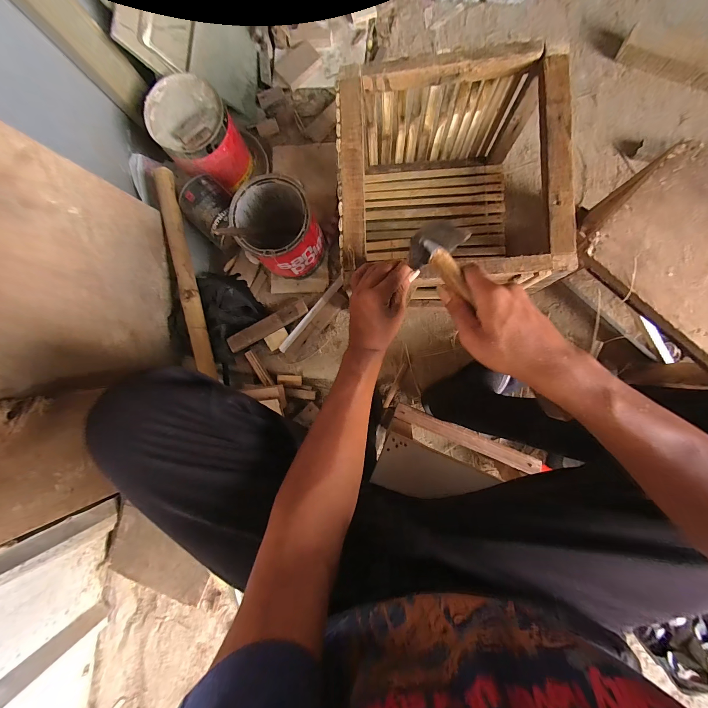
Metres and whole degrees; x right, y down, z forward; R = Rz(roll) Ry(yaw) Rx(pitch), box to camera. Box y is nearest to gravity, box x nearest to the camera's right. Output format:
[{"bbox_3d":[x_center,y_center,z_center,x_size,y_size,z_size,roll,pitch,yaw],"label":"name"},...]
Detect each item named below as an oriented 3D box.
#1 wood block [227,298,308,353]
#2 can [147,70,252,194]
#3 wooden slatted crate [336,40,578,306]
[{"bbox_3d":[-0.194,-0.064,0.686,0.191,0.014,0.041,-30,82,-7],"label":"wood block"},{"bbox_3d":[-0.322,-0.461,0.652,0.146,0.143,0.162,-37,85,3],"label":"can"},{"bbox_3d":[0.147,-0.262,0.544,0.308,0.270,0.323,-1,88,6],"label":"wooden slatted crate"}]

